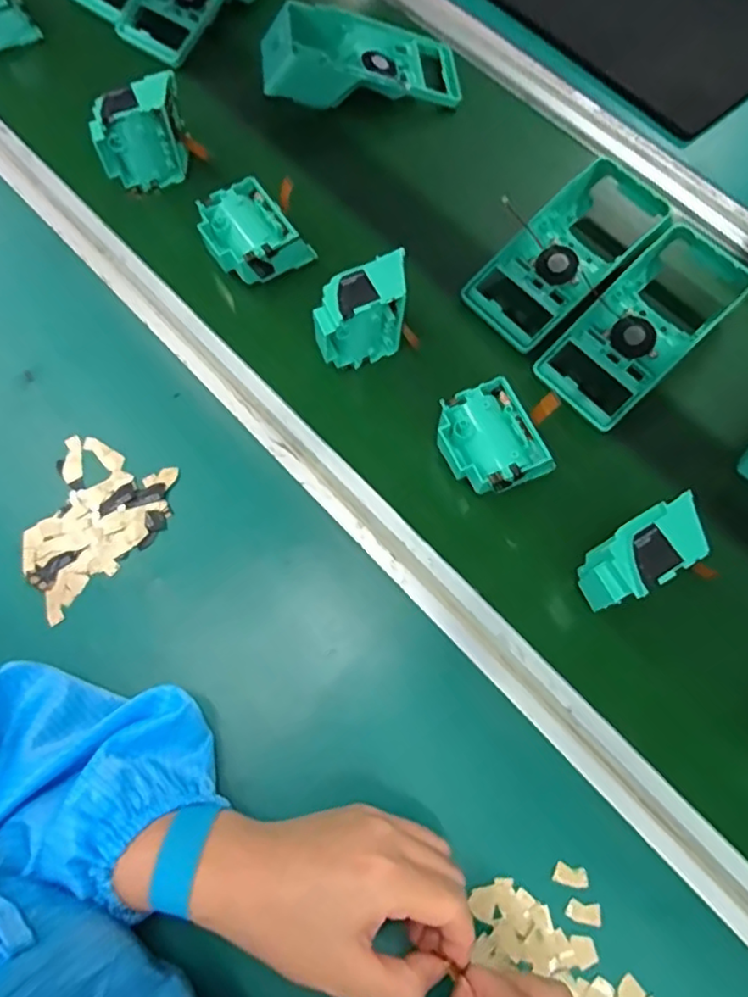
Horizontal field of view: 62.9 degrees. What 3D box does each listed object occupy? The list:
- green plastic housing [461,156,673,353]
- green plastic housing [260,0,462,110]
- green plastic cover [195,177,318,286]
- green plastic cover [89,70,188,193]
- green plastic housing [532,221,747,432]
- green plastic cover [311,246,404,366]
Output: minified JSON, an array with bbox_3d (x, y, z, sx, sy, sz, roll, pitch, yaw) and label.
[{"bbox_3d":[0.169,-0.209,0.513,0.195,0.047,0.086,-41,75,-11],"label":"green plastic housing"},{"bbox_3d":[-0.011,-0.428,0.591,0.186,0.061,0.099,-1,71,1],"label":"green plastic housing"},{"bbox_3d":[-0.103,-0.217,0.514,0.072,0.044,0.078,-39,75,-11],"label":"green plastic cover"},{"bbox_3d":[-0.198,-0.310,0.523,0.077,0.071,0.040,-18,72,-4],"label":"green plastic cover"},{"bbox_3d":[0.223,-0.144,0.490,0.199,0.064,0.081,-42,75,-12],"label":"green plastic housing"},{"bbox_3d":[-0.009,-0.139,0.470,0.080,0.078,0.038,-24,72,-6],"label":"green plastic cover"}]

